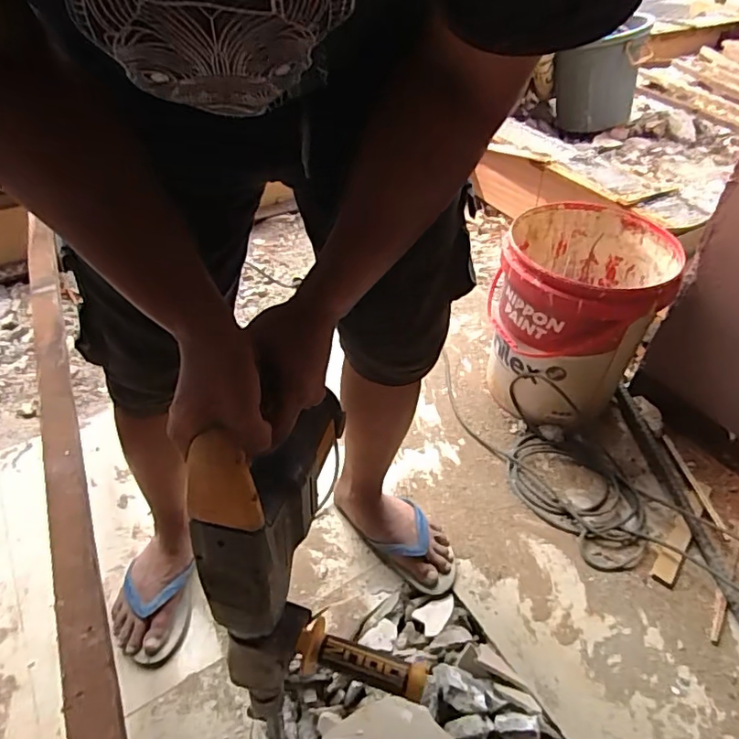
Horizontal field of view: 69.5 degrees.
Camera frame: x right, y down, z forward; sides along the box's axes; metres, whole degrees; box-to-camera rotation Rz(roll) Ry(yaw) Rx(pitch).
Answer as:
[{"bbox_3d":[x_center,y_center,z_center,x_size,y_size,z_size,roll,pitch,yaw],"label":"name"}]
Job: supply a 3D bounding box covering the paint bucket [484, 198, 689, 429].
[{"bbox_3d":[0.409,-0.094,1.101,0.286,0.365,0.323,23,48,22],"label":"paint bucket"}]

